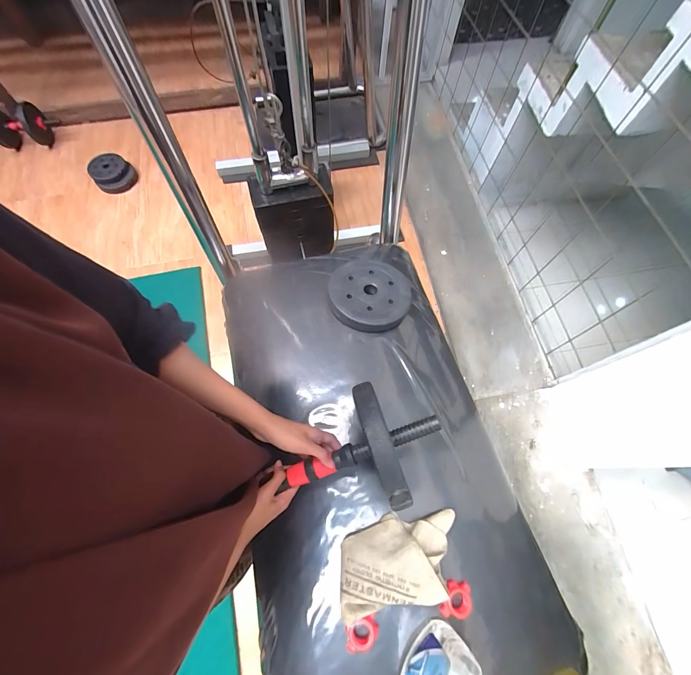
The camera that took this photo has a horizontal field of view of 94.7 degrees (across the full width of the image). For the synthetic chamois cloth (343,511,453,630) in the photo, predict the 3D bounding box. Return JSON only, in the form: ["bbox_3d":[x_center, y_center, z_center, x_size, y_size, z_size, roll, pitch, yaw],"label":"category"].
[{"bbox_3d":[0.077,0.308,0.440,0.175,0.050,0.098,-12,70,-5],"label":"synthetic chamois cloth"}]

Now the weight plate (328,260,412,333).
[{"bbox_3d":[0.052,-0.093,0.661,0.162,0.037,0.167,0,69,0],"label":"weight plate"}]

